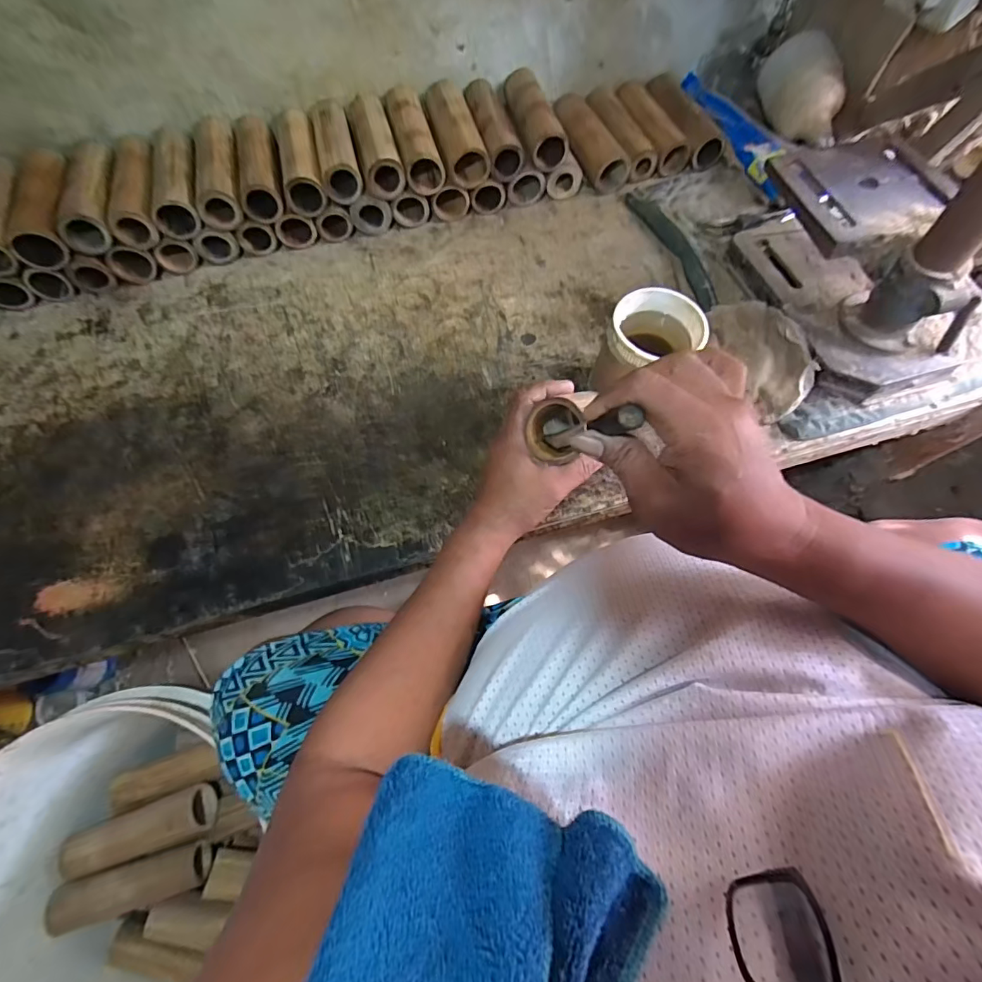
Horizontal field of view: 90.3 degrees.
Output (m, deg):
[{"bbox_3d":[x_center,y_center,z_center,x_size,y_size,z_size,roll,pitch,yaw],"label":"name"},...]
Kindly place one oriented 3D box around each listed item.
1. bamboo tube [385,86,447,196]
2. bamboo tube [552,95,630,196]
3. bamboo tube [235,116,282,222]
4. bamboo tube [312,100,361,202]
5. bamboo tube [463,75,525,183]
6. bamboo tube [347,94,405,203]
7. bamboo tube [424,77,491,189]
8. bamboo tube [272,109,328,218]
[{"bbox_3d":[-0.110,-0.506,0.705,0.052,0.057,0.174,-14,67,-3],"label":"bamboo tube"},{"bbox_3d":[0.152,-0.553,0.771,0.065,0.060,0.180,-20,68,-8],"label":"bamboo tube"},{"bbox_3d":[-0.324,-0.461,0.685,0.055,0.046,0.178,-14,67,-3],"label":"bamboo tube"},{"bbox_3d":[-0.219,-0.489,0.689,0.051,0.051,0.174,-14,67,-3],"label":"bamboo tube"},{"bbox_3d":[0.002,-0.538,0.721,0.053,0.051,0.168,-13,67,-3],"label":"bamboo tube"},{"bbox_3d":[-0.168,-0.502,0.701,0.053,0.056,0.177,-16,67,-4],"label":"bamboo tube"},{"bbox_3d":[-0.054,-0.525,0.711,0.058,0.057,0.176,-16,67,-4],"label":"bamboo tube"},{"bbox_3d":[-0.271,-0.472,0.692,0.054,0.048,0.175,-15,67,-4],"label":"bamboo tube"}]

